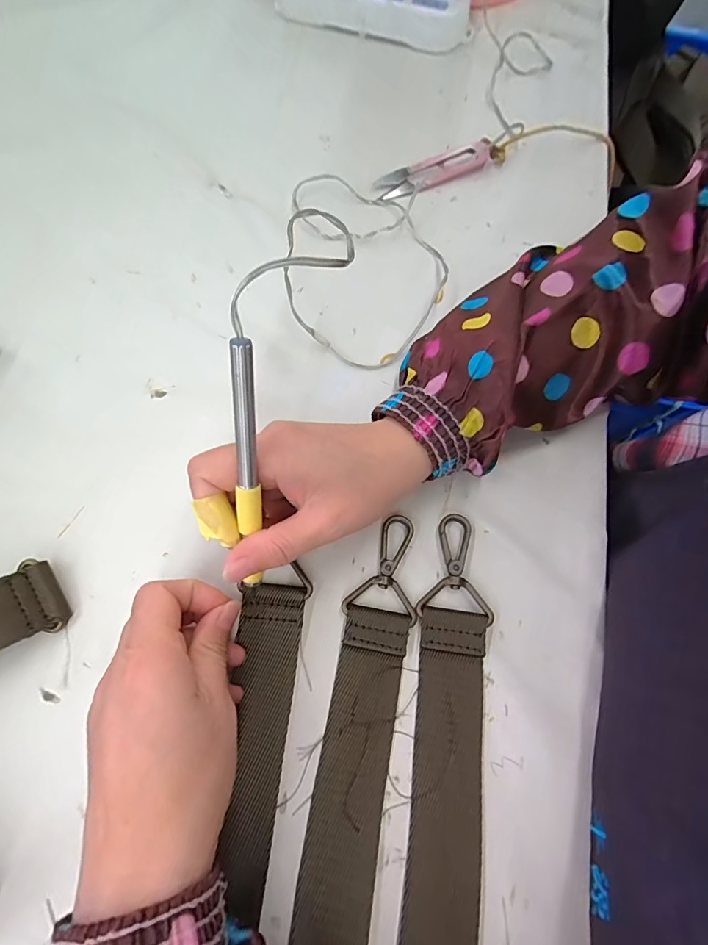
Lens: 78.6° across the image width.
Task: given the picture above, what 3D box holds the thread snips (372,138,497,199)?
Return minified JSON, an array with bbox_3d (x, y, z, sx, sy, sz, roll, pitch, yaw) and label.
[{"bbox_3d":[0.070,-0.256,0.364,0.104,0.016,0.025,-24,73,-11],"label":"thread snips"}]

